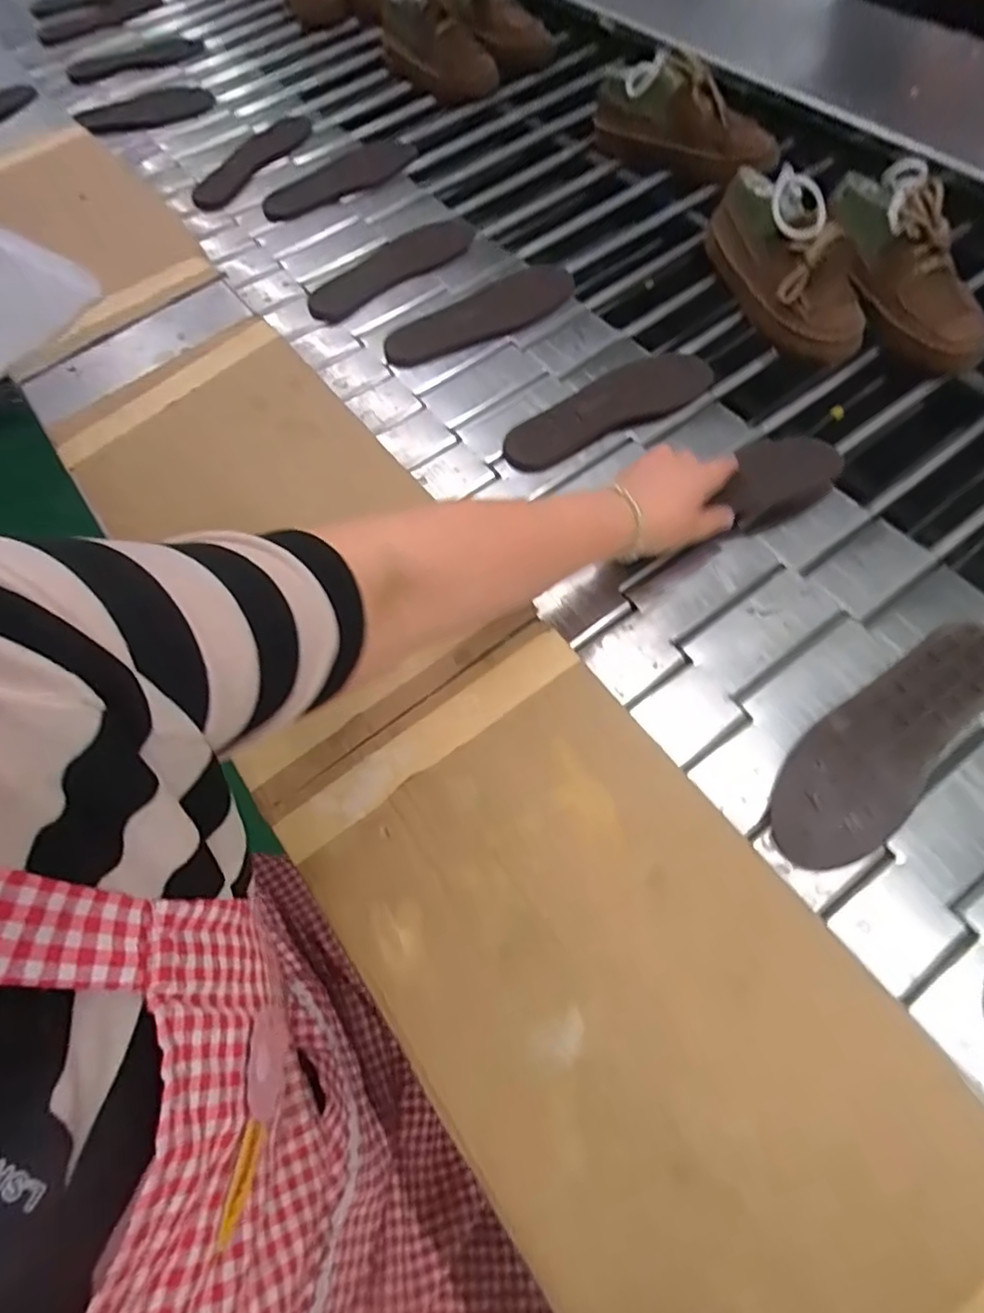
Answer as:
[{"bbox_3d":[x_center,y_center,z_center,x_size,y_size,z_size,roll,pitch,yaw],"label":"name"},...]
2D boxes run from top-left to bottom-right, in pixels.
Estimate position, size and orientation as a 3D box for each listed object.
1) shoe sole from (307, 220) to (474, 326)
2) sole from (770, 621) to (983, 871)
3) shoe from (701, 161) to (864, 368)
[{"bbox_3d":[-0.119,-0.476,0.736,0.228,0.015,0.079,-36,67,-20],"label":"shoe sole"},{"bbox_3d":[0.294,0.057,0.445,0.235,0.020,0.076,-38,68,-22],"label":"sole"},{"bbox_3d":[0.302,-0.414,0.626,0.085,0.099,0.230,-9,60,-8],"label":"shoe"}]

